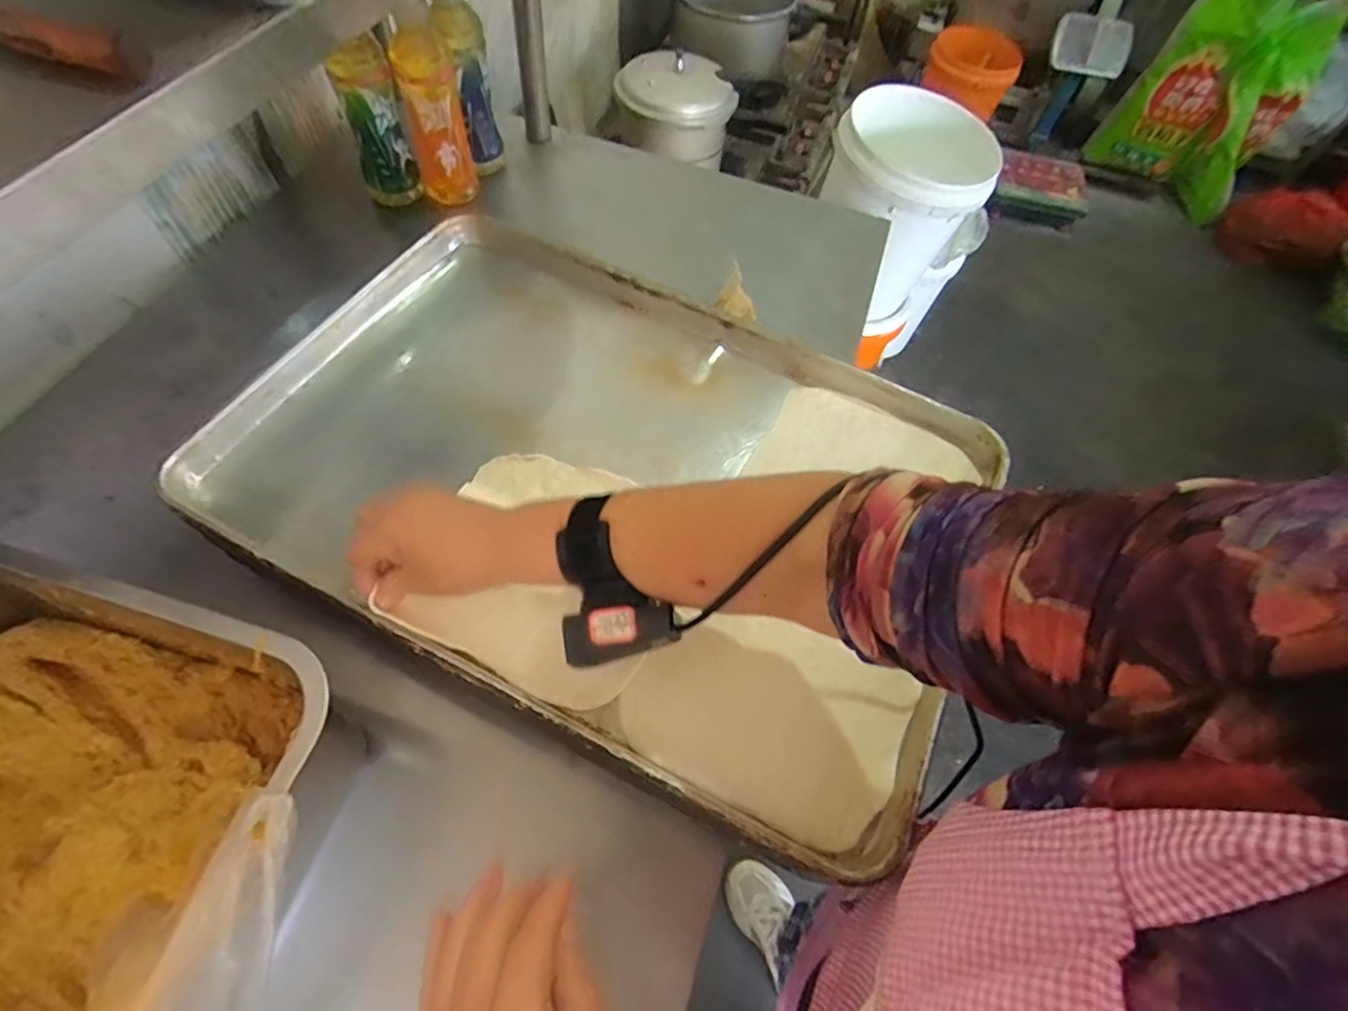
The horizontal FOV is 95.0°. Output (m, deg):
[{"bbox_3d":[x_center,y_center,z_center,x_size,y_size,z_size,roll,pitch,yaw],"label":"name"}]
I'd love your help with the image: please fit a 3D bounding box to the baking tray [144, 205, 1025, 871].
[{"bbox_3d":[-0.054,-0.032,0.525,0.595,0.044,0.414,24,61,10],"label":"baking tray"}]

